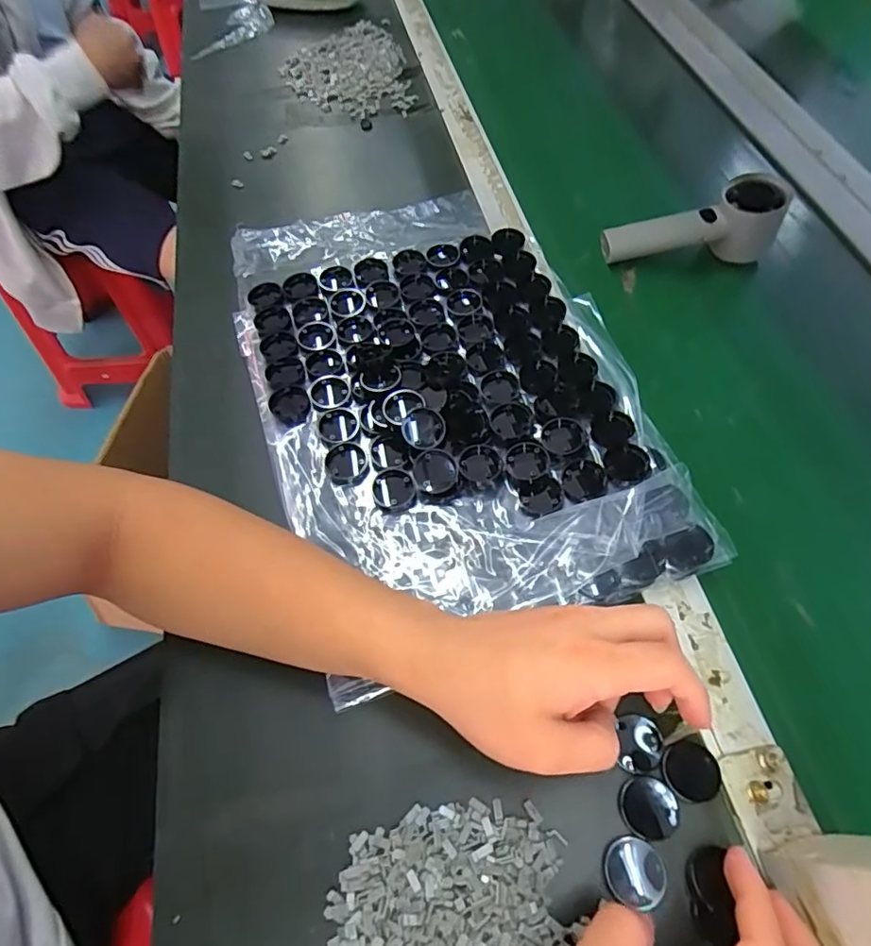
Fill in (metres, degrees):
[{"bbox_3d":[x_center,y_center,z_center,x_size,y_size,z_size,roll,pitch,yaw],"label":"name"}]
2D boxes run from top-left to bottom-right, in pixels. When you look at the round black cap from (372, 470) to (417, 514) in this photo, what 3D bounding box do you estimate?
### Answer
[{"bbox_3d":[-0.029,0.012,0.387,0.029,0.007,0.030,1,59,-1],"label":"round black cap"}]

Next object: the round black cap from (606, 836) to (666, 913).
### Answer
[{"bbox_3d":[0.102,0.202,0.284,0.028,0.007,0.028,1,53,-2],"label":"round black cap"}]

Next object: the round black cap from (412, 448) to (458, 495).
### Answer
[{"bbox_3d":[0.000,-0.001,0.389,0.031,0.004,0.031,-2,77,10],"label":"round black cap"}]

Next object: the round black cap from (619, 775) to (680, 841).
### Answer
[{"bbox_3d":[0.114,0.179,0.299,0.029,0.008,0.028,1,59,-1],"label":"round black cap"}]

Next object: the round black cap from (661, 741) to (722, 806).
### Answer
[{"bbox_3d":[0.140,0.164,0.306,0.029,0.007,0.029,1,59,-1],"label":"round black cap"}]

